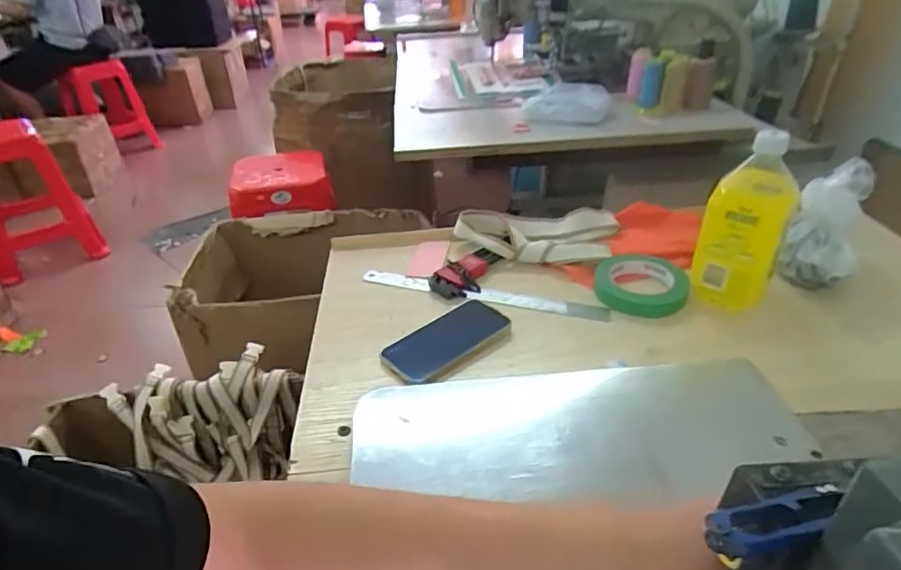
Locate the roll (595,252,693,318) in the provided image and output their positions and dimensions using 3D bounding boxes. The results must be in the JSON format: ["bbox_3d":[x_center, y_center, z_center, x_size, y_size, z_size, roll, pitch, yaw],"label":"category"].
[{"bbox_3d":[0.238,-0.001,0.675,0.108,0.023,0.107,-4,33,2],"label":"roll"}]

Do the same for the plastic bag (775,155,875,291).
[{"bbox_3d":[0.458,-0.069,0.659,0.075,0.123,0.131,19,39,27],"label":"plastic bag"}]

